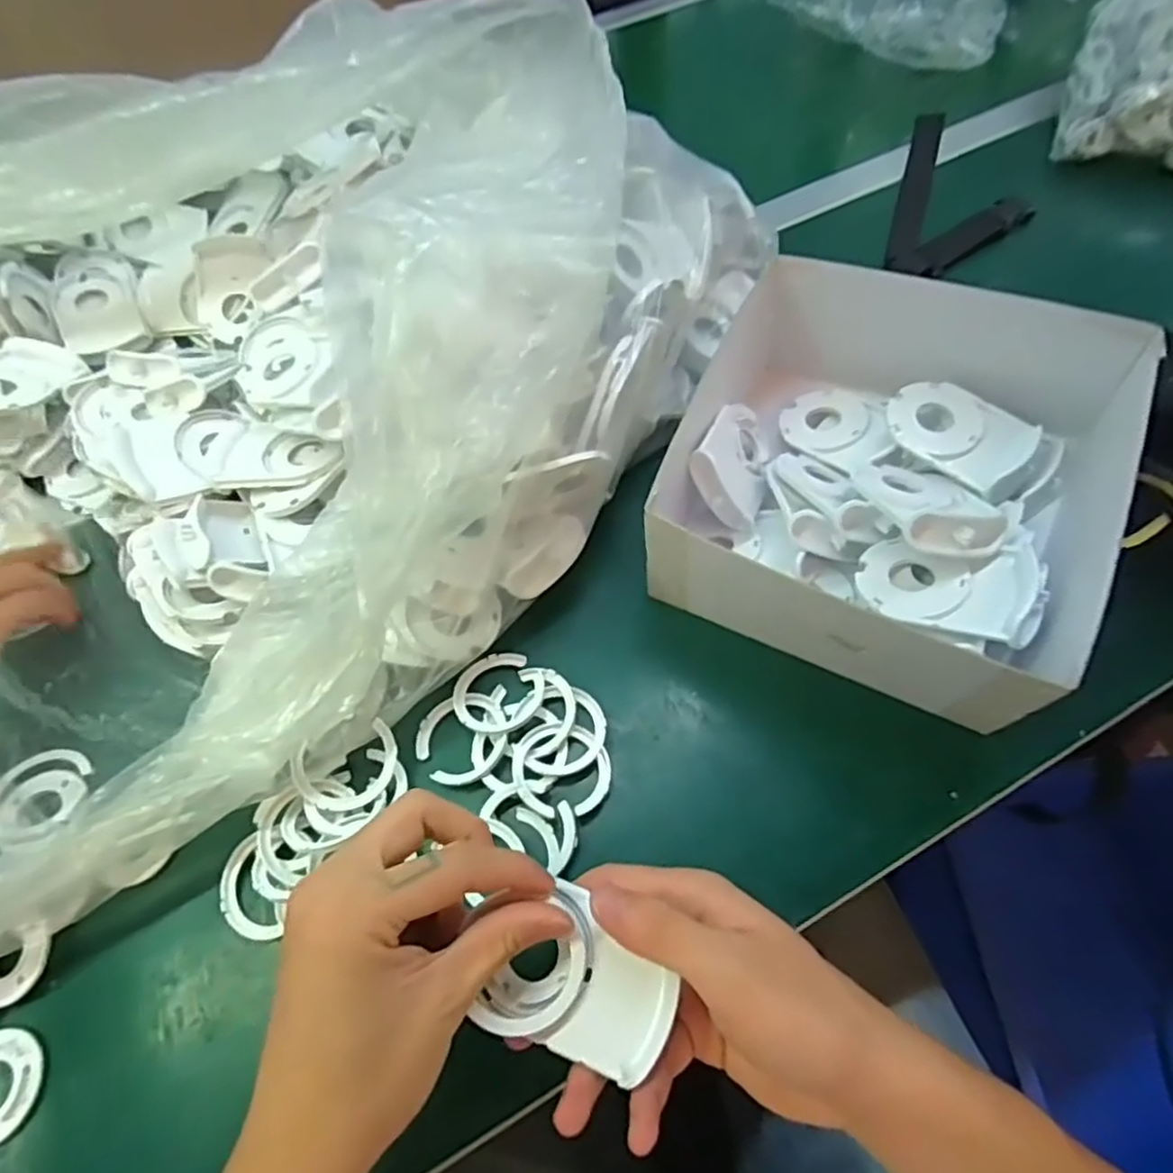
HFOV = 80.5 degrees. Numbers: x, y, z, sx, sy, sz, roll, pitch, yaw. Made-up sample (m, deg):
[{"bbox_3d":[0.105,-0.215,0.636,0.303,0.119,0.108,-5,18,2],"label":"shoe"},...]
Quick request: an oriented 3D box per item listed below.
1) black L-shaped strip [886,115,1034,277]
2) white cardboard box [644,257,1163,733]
[{"bbox_3d":[0.325,-0.340,0.596,0.101,0.020,0.255,15,61,13],"label":"black L-shaped strip"},{"bbox_3d":[0.160,-0.060,0.389,0.206,0.108,0.217,24,63,18],"label":"white cardboard box"}]

